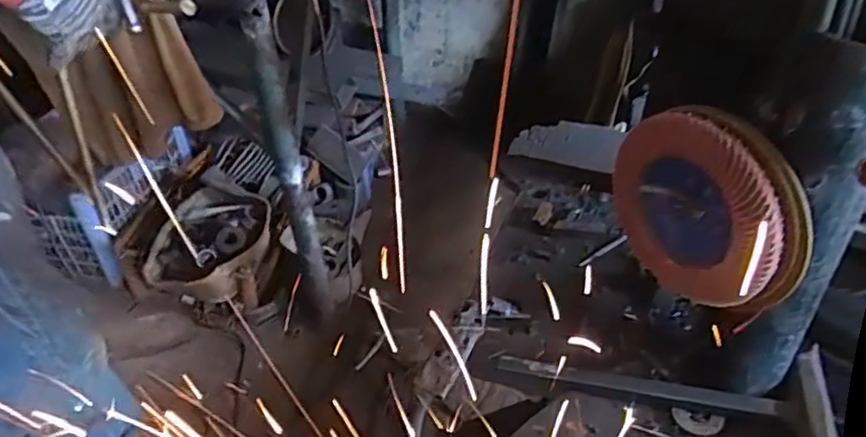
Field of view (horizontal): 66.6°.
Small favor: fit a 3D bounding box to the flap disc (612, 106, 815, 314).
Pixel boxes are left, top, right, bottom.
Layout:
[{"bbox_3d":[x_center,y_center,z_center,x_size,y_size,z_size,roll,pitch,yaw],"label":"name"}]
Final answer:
[{"bbox_3d":[0.129,-0.005,0.322,0.022,0.096,0.101,-33,50,-27],"label":"flap disc"}]

